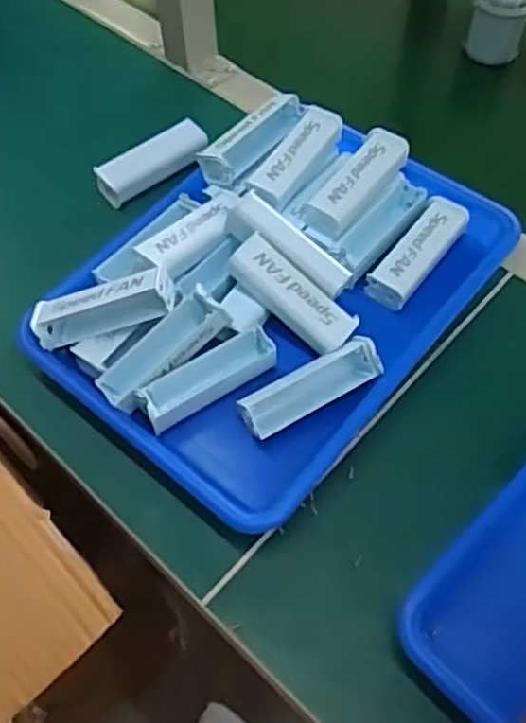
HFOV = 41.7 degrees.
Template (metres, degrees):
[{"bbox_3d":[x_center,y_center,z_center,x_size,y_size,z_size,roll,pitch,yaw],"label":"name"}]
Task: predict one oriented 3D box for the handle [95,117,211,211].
[{"bbox_3d":[-0.097,-0.176,0.609,0.105,0.019,0.037,-33,63,-18],"label":"handle"}]

